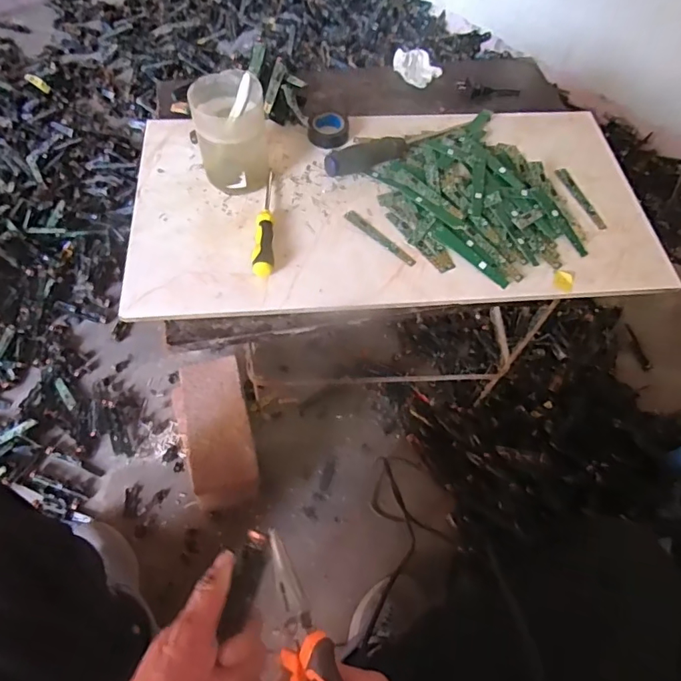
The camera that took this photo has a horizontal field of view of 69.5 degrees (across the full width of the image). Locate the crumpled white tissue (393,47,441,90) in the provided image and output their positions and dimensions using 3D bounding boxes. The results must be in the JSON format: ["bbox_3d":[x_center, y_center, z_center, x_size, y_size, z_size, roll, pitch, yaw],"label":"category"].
[{"bbox_3d":[0.109,-0.392,0.702,0.058,0.022,0.061,-30,66,-20],"label":"crumpled white tissue"}]

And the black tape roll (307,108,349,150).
[{"bbox_3d":[-0.014,-0.260,0.610,0.050,0.026,0.050,2,59,-3],"label":"black tape roll"}]

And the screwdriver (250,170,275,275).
[{"bbox_3d":[-0.084,-0.133,0.536,0.022,0.019,0.145,-1,60,-5],"label":"screwdriver"}]

